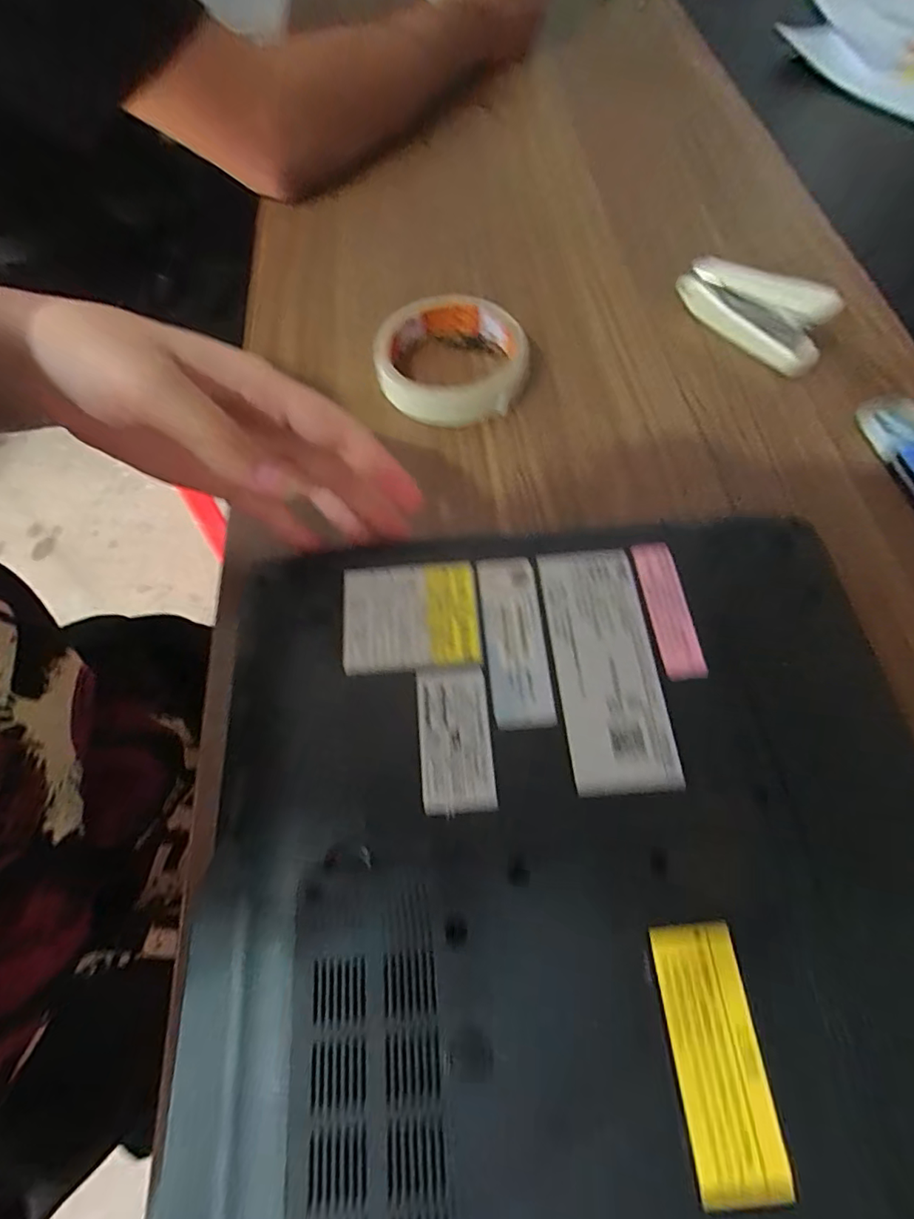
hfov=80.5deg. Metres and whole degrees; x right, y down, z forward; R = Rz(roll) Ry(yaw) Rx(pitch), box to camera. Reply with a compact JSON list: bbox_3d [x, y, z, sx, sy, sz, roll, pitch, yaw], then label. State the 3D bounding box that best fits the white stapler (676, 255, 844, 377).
[{"bbox_3d":[0.179,-0.183,0.328,0.016,0.046,0.092,-37,68,-15],"label":"white stapler"}]

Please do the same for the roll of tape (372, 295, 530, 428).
[{"bbox_3d":[-0.002,-0.151,0.328,0.087,0.028,0.083,-1,64,1],"label":"roll of tape"}]

